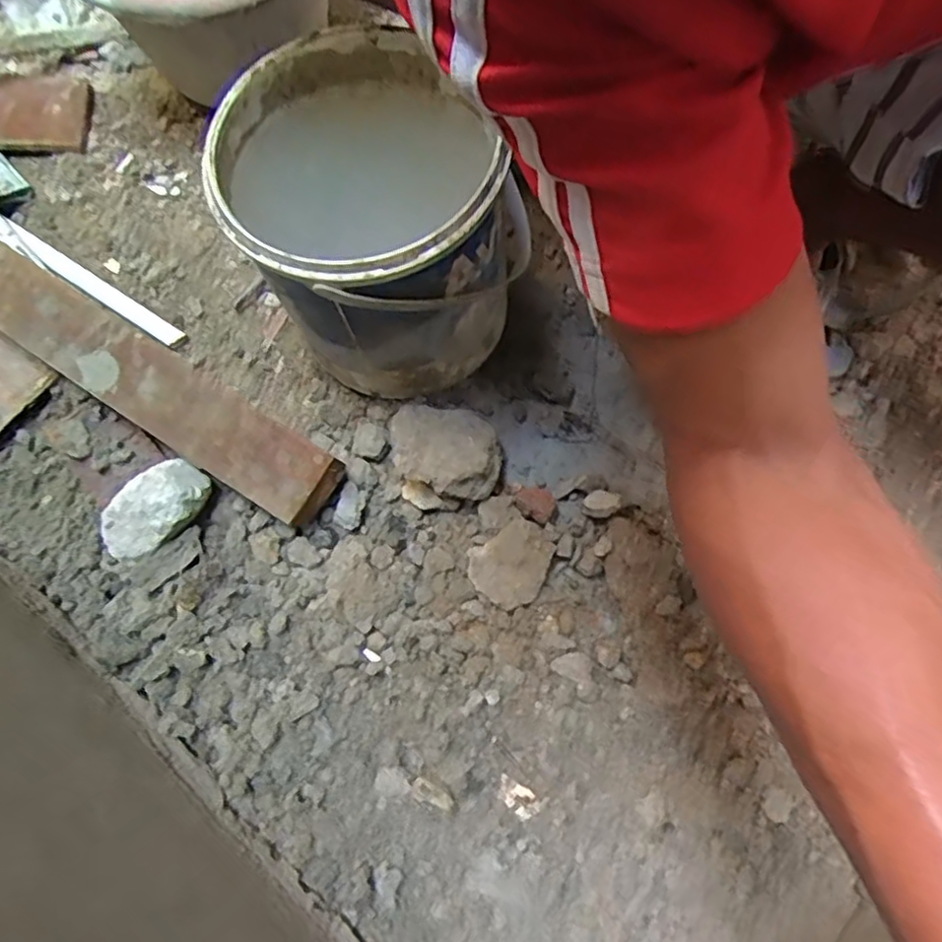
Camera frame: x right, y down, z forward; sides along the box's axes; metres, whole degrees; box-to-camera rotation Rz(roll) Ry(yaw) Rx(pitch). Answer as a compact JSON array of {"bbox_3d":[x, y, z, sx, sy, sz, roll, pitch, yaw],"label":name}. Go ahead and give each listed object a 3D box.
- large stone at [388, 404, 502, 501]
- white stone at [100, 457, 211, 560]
[{"bbox_3d":[-0.020,-0.015,0.523,0.085,0.045,0.066,14,72,5],"label":"large stone"},{"bbox_3d":[-0.236,0.028,0.502,0.084,0.053,0.049,-43,76,-12],"label":"white stone"}]

